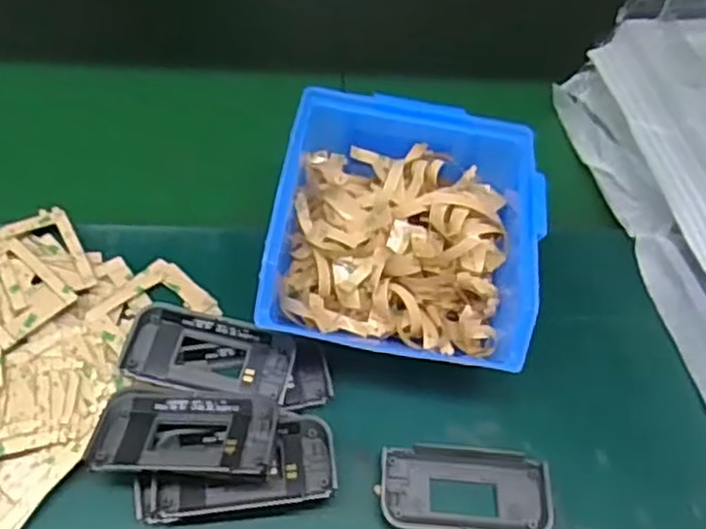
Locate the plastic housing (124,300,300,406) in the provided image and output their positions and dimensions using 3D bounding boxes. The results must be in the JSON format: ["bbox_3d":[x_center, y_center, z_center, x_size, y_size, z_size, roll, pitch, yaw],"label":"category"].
[{"bbox_3d":[-0.065,0.042,0.336,0.074,0.012,0.039,16,53,2],"label":"plastic housing"}]

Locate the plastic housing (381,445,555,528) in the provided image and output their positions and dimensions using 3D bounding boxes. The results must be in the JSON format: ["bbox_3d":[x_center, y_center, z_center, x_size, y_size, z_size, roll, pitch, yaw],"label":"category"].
[{"bbox_3d":[0.051,0.101,0.326,0.076,0.009,0.038,7,53,-5],"label":"plastic housing"}]

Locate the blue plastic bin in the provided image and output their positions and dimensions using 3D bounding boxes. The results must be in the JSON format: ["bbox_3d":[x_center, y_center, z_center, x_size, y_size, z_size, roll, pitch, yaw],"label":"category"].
[{"bbox_3d":[0.025,-0.019,0.359,0.123,0.052,0.138,11,59,-2],"label":"blue plastic bin"}]

